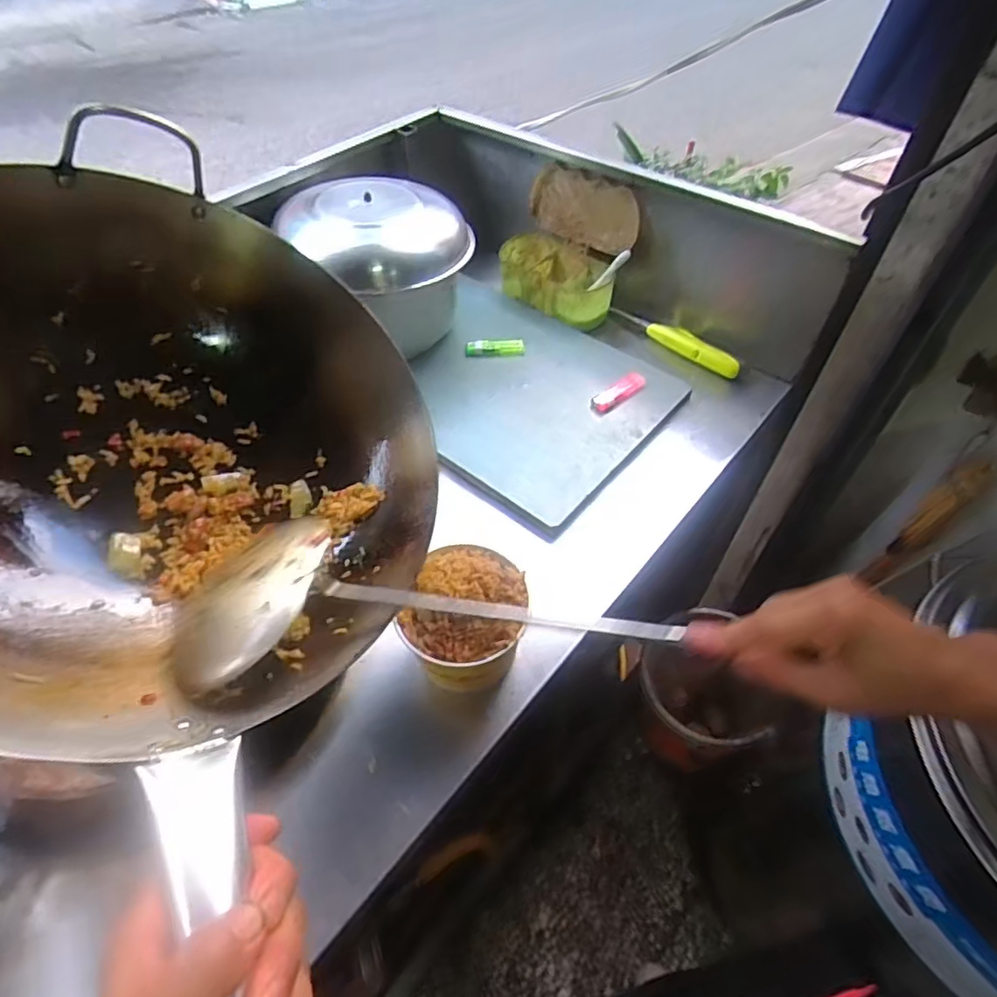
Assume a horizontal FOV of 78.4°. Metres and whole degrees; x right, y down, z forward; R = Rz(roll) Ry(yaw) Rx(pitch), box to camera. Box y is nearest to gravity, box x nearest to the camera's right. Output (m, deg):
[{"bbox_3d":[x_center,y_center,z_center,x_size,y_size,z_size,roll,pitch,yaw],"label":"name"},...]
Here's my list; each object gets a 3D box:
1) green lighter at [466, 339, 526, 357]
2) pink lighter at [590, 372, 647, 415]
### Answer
[{"bbox_3d":[-0.004,-0.208,0.839,0.080,0.016,0.020,-1,52,0],"label":"green lighter"},{"bbox_3d":[0.157,-0.138,0.790,0.093,0.018,0.029,-34,59,-24],"label":"pink lighter"}]

